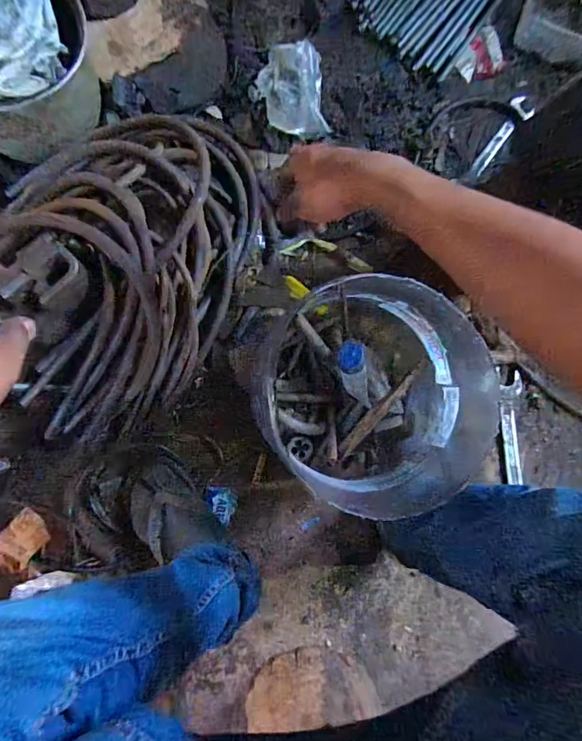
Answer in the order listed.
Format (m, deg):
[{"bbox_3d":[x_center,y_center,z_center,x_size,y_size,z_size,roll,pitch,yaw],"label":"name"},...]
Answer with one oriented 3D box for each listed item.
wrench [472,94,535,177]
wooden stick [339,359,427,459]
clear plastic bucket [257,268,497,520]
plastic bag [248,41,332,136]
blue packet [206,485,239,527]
[{"bbox_3d":[0.369,-0.417,0.754,0.041,0.014,0.169,42,83,-3],"label":"wrench"},{"bbox_3d":[0.119,0.051,0.562,0.020,0.013,0.161,39,104,-3],"label":"wooden stick"},{"bbox_3d":[0.103,0.029,0.583,0.220,0.231,0.234,15,85,-6],"label":"clear plastic bucket"},{"bbox_3d":[-0.005,-0.455,0.701,0.120,0.054,0.151,-10,88,-7],"label":"plastic bag"},{"bbox_3d":[-0.108,0.206,0.659,0.048,0.011,0.056,9,86,-6],"label":"blue packet"}]

